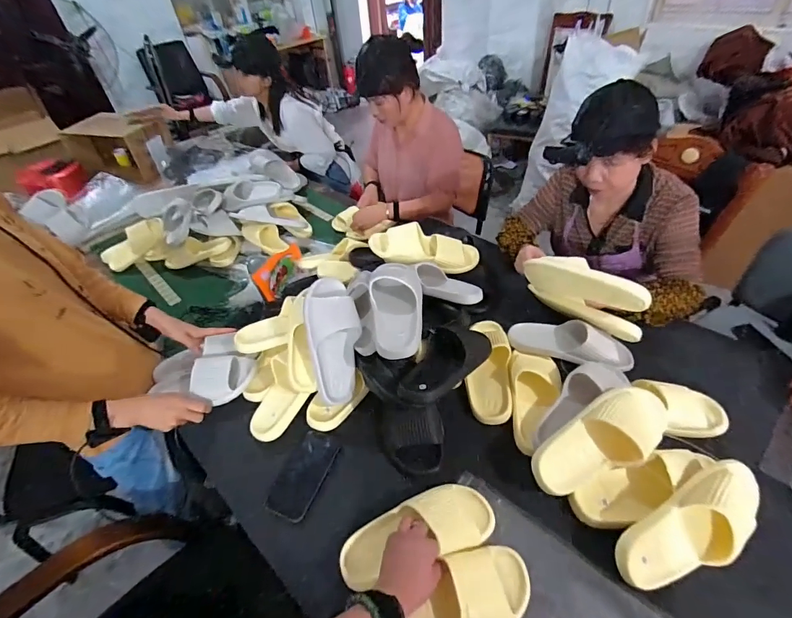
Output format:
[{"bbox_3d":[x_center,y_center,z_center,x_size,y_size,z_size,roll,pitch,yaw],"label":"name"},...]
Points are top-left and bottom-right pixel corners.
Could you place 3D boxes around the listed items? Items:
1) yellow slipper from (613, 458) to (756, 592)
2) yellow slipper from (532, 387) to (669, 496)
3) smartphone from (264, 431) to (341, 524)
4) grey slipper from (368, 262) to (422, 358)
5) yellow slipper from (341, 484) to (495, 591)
[{"bbox_3d":[0.451,0.328,0.574,0.256,0.073,0.096,-24,47,-17],"label":"yellow slipper"},{"bbox_3d":[0.357,0.225,0.665,0.271,0.075,0.108,-28,81,-10],"label":"yellow slipper"},{"bbox_3d":[-0.177,0.313,0.733,0.087,0.009,0.161,15,48,21],"label":"smartphone"},{"bbox_3d":[0.001,-0.020,0.793,0.108,0.071,0.254,-4,44,3],"label":"grey slipper"},{"bbox_3d":[0.035,0.349,0.612,0.248,0.056,0.100,-15,45,-8],"label":"yellow slipper"}]

